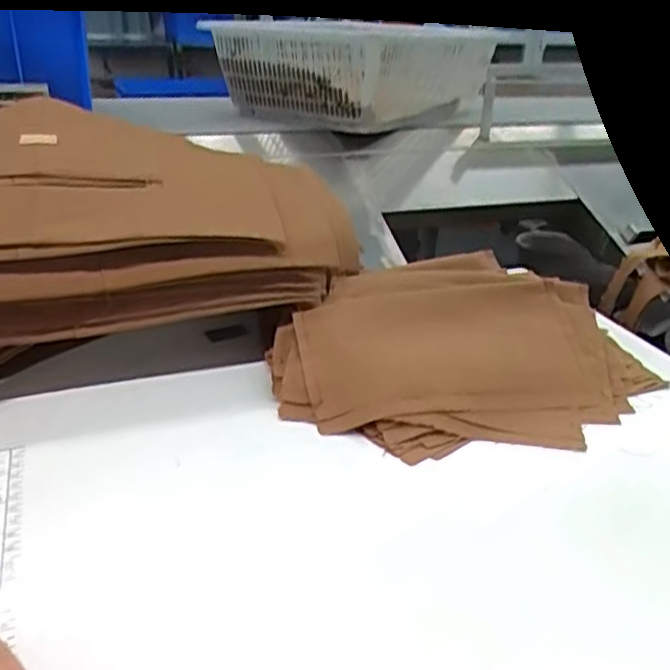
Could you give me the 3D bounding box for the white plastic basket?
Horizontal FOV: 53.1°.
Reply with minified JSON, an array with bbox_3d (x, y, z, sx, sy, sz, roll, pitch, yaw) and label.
[{"bbox_3d":[0.017,-0.437,1.125,0.310,0.131,0.390,23,33,33],"label":"white plastic basket"}]

